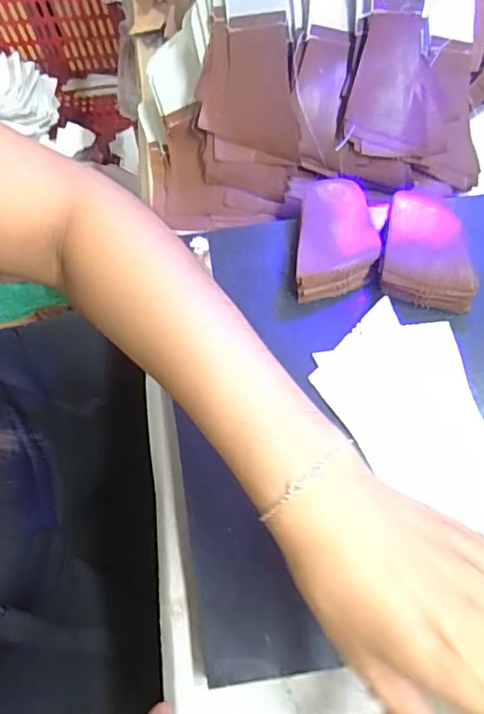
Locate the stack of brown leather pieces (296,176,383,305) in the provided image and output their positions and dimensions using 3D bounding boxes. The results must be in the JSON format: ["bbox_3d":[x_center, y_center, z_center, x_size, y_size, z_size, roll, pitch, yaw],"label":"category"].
[{"bbox_3d":[0.070,-0.088,0.386,0.057,0.025,0.091,5,74,2],"label":"stack of brown leather pieces"}]

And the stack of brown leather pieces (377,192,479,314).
[{"bbox_3d":[0.134,-0.076,0.376,0.065,0.031,0.073,13,74,4],"label":"stack of brown leather pieces"}]

